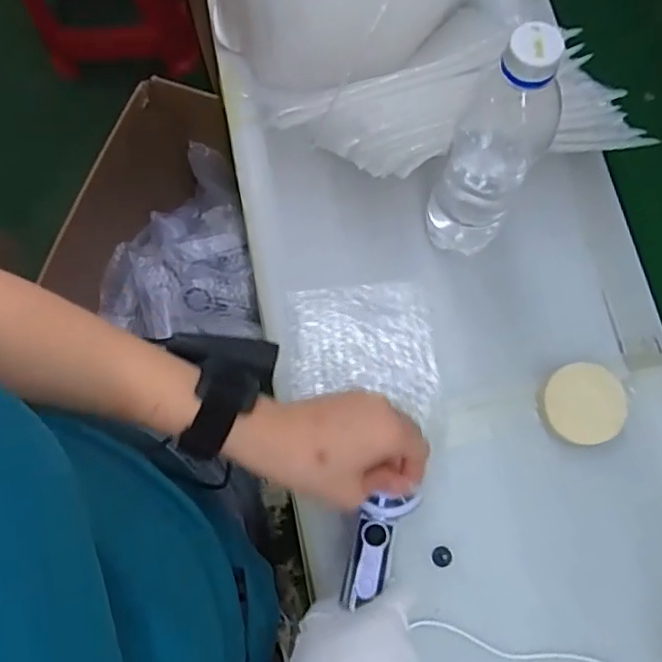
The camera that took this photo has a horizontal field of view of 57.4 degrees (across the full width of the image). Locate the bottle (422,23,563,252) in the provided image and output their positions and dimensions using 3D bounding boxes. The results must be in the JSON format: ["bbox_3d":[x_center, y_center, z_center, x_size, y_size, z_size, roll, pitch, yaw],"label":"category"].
[{"bbox_3d":[0.111,-0.121,0.427,0.063,0.231,0.054,24,78,7],"label":"bottle"}]

